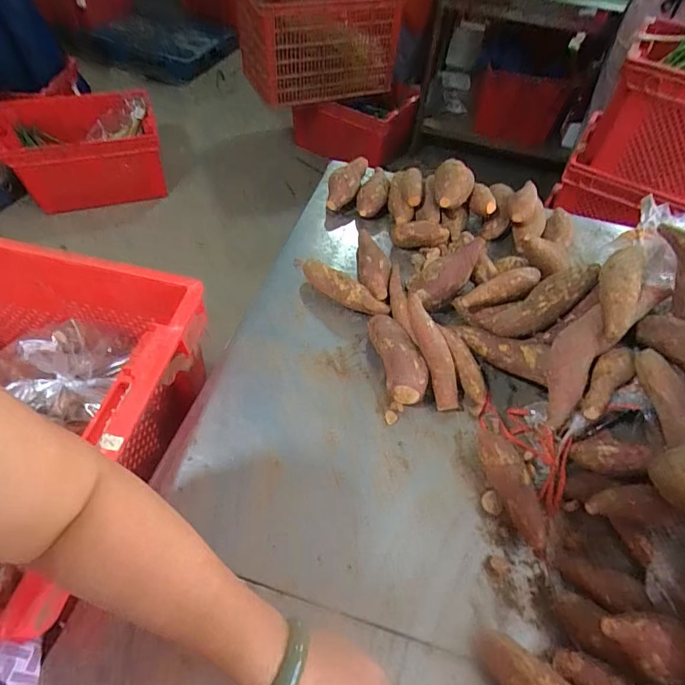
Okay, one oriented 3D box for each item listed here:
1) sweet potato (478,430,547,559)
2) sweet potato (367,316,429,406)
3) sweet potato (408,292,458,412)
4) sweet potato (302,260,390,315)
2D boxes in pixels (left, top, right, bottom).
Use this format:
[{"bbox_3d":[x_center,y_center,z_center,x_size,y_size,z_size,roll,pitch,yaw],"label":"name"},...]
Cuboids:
[{"bbox_3d":[0.203,0.171,0.517,0.052,0.040,0.153,-11,56,-12],"label":"sweet potato"},{"bbox_3d":[0.074,0.023,0.610,0.051,0.061,0.149,-12,56,-12],"label":"sweet potato"},{"bbox_3d":[0.123,0.011,0.593,0.034,0.029,0.165,-17,85,-10],"label":"sweet potato"},{"bbox_3d":[0.000,-0.083,0.679,0.157,0.037,0.036,30,58,16],"label":"sweet potato"}]

